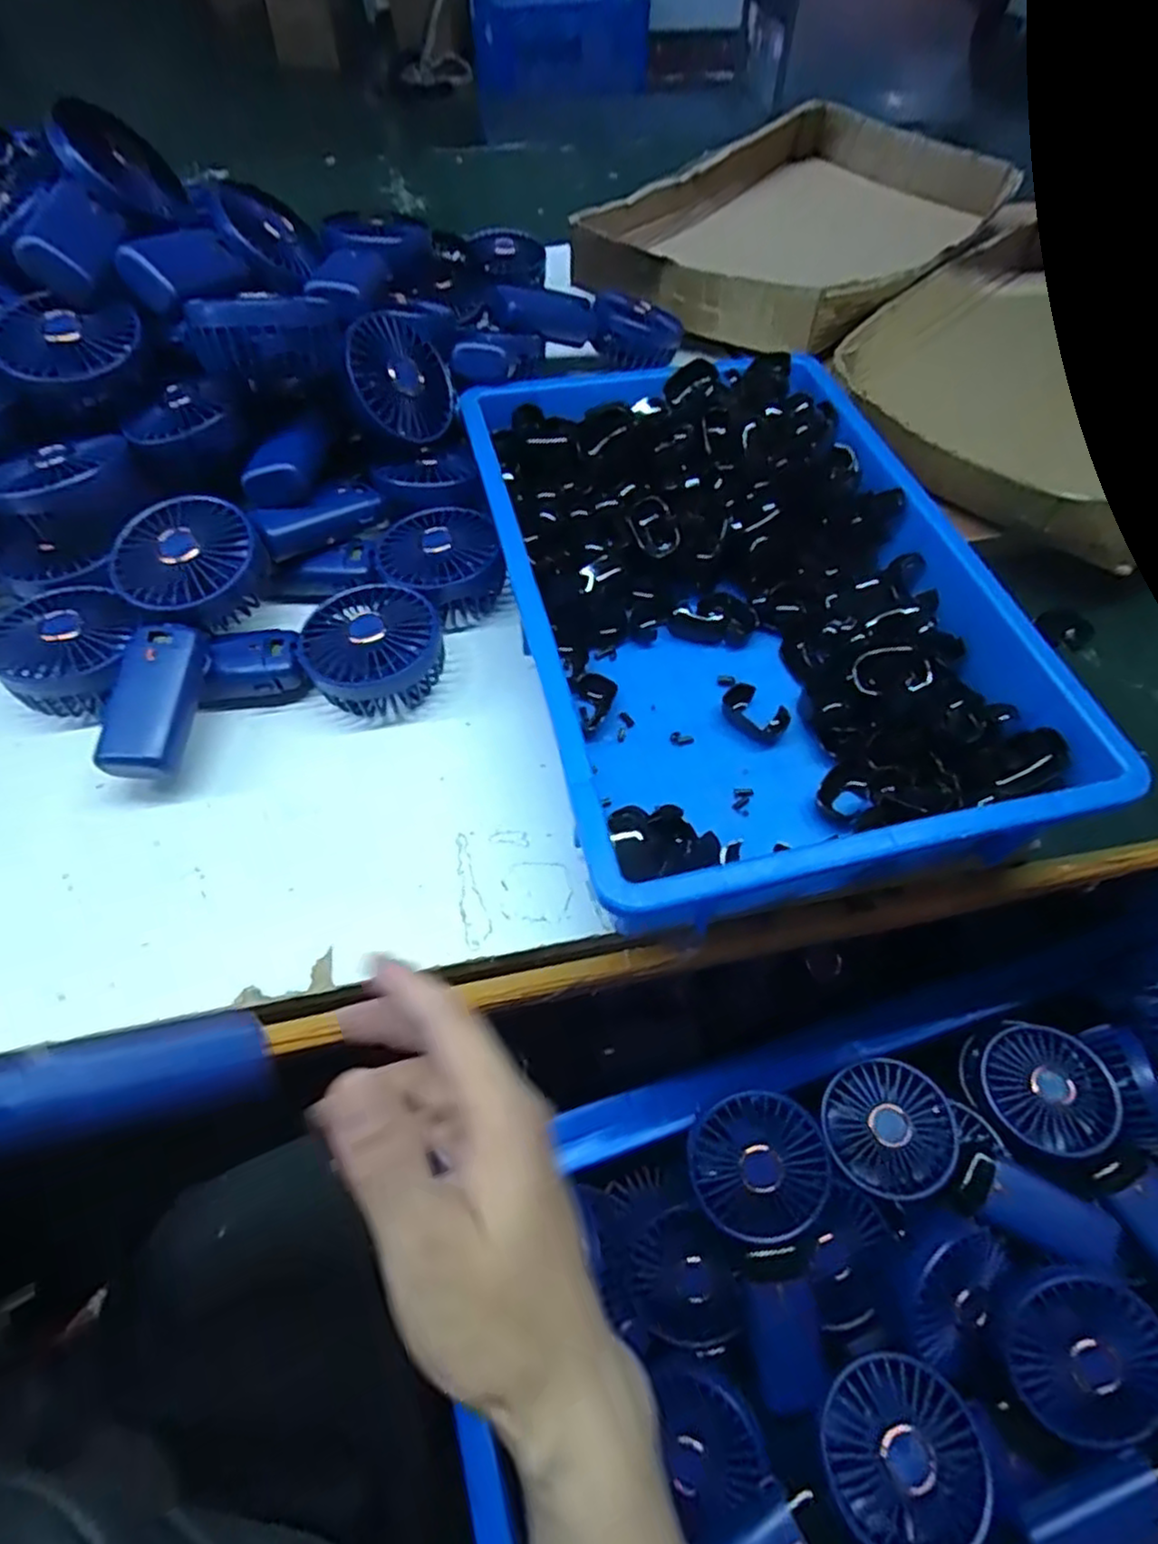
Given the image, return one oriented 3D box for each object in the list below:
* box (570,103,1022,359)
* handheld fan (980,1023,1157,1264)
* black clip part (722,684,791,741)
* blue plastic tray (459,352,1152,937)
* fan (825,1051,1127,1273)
[{"bbox_3d":[0.254,-0.614,0.841,0.327,0.137,0.552,33,62,19],"label":"box"},{"bbox_3d":[0.363,0.271,0.499,0.093,0.045,0.191,-24,61,-16],"label":"handheld fan"},{"bbox_3d":[0.110,-0.037,0.459,0.042,0.014,0.022,38,64,21],"label":"black clip part"},{"bbox_3d":[0.104,-0.121,0.474,0.279,0.079,0.430,-10,58,-8],"label":"blue plastic tray"},{"bbox_3d":[0.254,0.259,0.481,0.174,0.039,0.080,24,59,14],"label":"fan"}]

